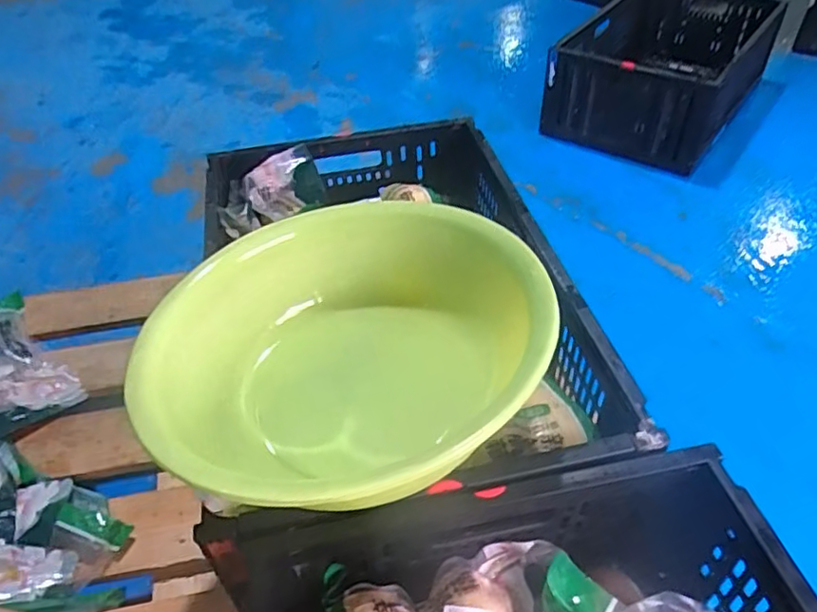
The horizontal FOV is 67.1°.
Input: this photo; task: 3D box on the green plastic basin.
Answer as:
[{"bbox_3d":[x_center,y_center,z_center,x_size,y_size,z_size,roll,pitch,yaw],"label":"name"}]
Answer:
[{"bbox_3d":[-0.060,0.042,0.532,0.315,0.158,0.324,-2,44,2],"label":"green plastic basin"}]

